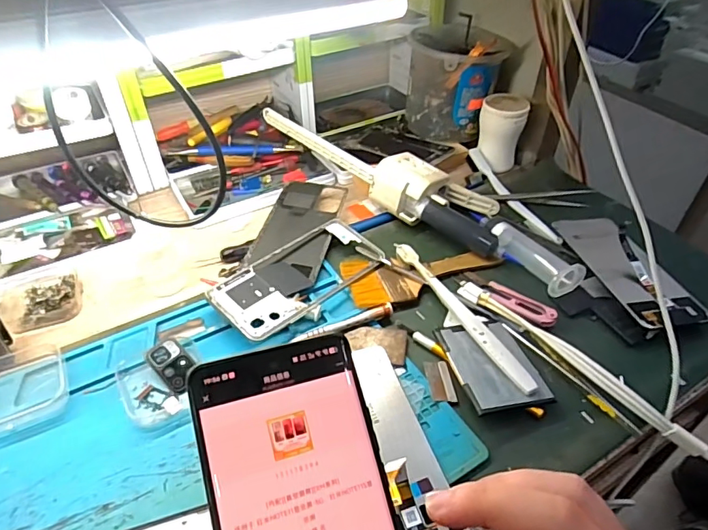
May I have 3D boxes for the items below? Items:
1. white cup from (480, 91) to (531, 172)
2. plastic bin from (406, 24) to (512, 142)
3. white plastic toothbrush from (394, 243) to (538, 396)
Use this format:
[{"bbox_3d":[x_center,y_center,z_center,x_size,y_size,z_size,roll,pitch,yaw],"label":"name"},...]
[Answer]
[{"bbox_3d":[0.179,-0.162,0.605,0.054,0.077,0.048,12,44,12],"label":"white cup"},{"bbox_3d":[0.130,-0.232,0.642,0.106,0.126,0.108,0,43,0],"label":"plastic bin"},{"bbox_3d":[0.090,0.041,0.433,0.016,0.018,0.186,-20,46,-21],"label":"white plastic toothbrush"}]

